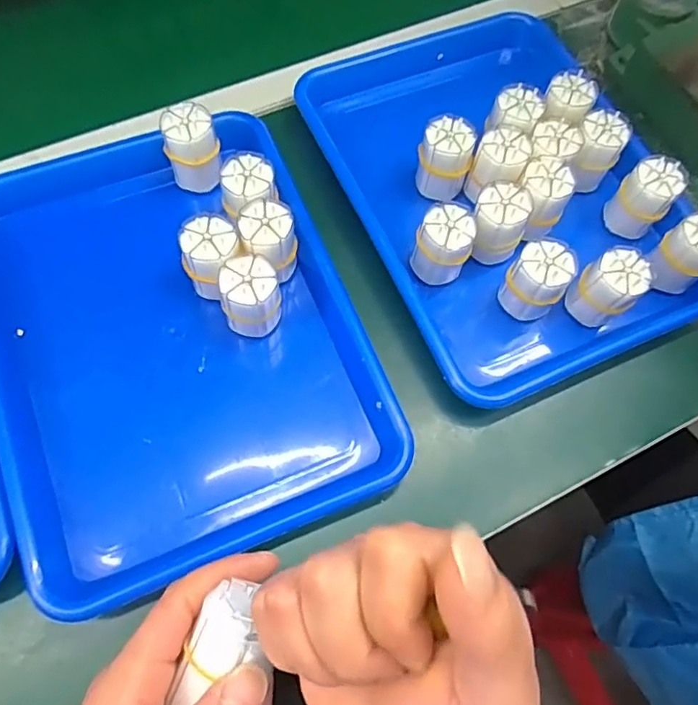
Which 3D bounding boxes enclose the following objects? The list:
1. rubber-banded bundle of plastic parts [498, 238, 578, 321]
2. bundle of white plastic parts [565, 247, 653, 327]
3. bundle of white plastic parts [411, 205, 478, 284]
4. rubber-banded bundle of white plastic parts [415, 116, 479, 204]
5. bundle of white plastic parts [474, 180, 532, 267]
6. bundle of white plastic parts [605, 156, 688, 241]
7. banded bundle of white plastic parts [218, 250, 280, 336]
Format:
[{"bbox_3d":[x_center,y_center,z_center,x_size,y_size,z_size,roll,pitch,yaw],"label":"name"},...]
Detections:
[{"bbox_3d":[0.134,-0.050,0.414,0.040,0.063,0.034,37,70,12],"label":"rubber-banded bundle of plastic parts"},{"bbox_3d":[0.187,-0.045,0.413,0.032,0.056,0.036,-26,71,-13],"label":"bundle of white plastic parts"},{"bbox_3d":[0.069,-0.078,0.423,0.040,0.058,0.033,17,67,5],"label":"bundle of white plastic parts"},{"bbox_3d":[0.076,-0.153,0.454,0.040,0.058,0.033,23,68,7],"label":"rubber-banded bundle of white plastic parts"},{"bbox_3d":[0.113,-0.096,0.435,0.040,0.061,0.035,23,68,7],"label":"bundle of white plastic parts"},{"bbox_3d":[0.230,-0.120,0.450,0.030,0.063,0.037,-38,74,-17],"label":"bundle of white plastic parts"},{"bbox_3d":[-0.067,-0.039,0.397,0.038,0.051,0.037,1,67,-2],"label":"banded bundle of white plastic parts"}]

